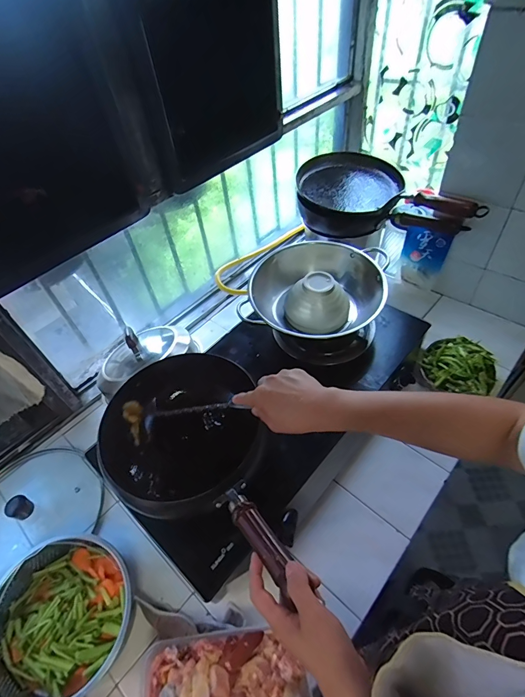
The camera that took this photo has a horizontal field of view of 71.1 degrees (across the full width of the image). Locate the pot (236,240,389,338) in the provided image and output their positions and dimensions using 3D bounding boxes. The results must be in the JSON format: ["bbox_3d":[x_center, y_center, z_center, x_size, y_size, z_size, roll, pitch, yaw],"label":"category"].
[{"bbox_3d":[0.124,-0.124,0.791,0.260,0.128,0.269,-3,50,3],"label":"pot"}]

